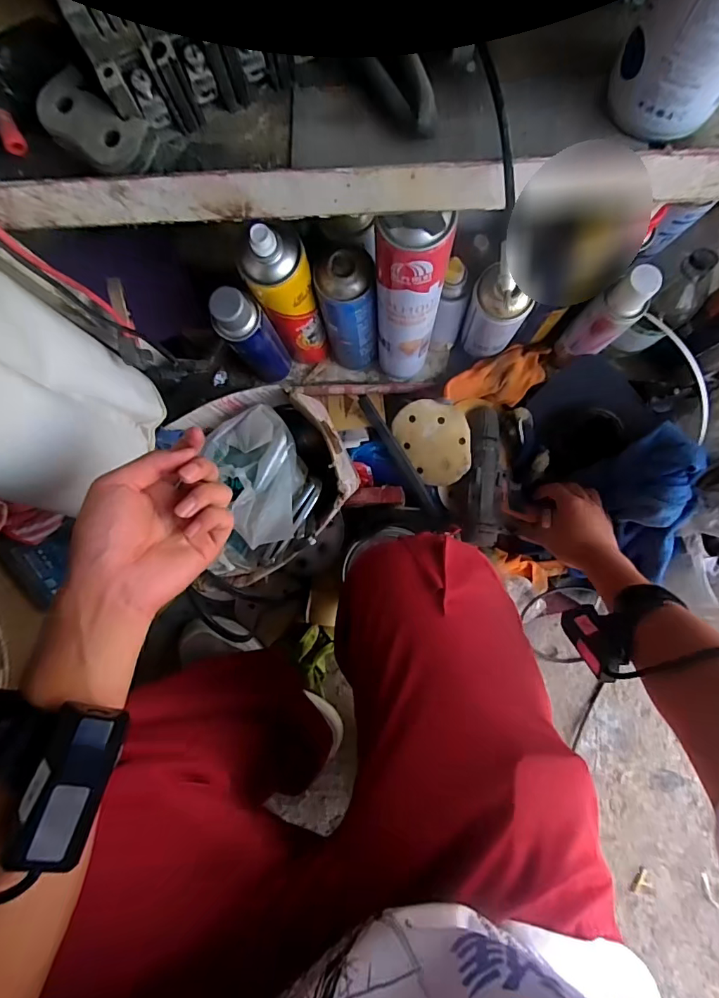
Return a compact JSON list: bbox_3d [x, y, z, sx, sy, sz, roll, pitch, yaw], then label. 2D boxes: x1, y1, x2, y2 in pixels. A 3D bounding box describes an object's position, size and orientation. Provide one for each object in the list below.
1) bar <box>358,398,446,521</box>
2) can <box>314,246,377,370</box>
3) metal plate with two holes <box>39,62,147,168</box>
[{"bbox_3d":[0.057,-0.058,0.647,0.018,0.020,0.193,-33,86,-1],"label":"bar"},{"bbox_3d":[-0.011,-0.209,0.539,0.056,0.194,0.051,0,86,2],"label":"can"},{"bbox_3d":[-0.146,-0.206,0.256,0.061,0.006,0.033,38,88,4],"label":"metal plate with two holes"}]

